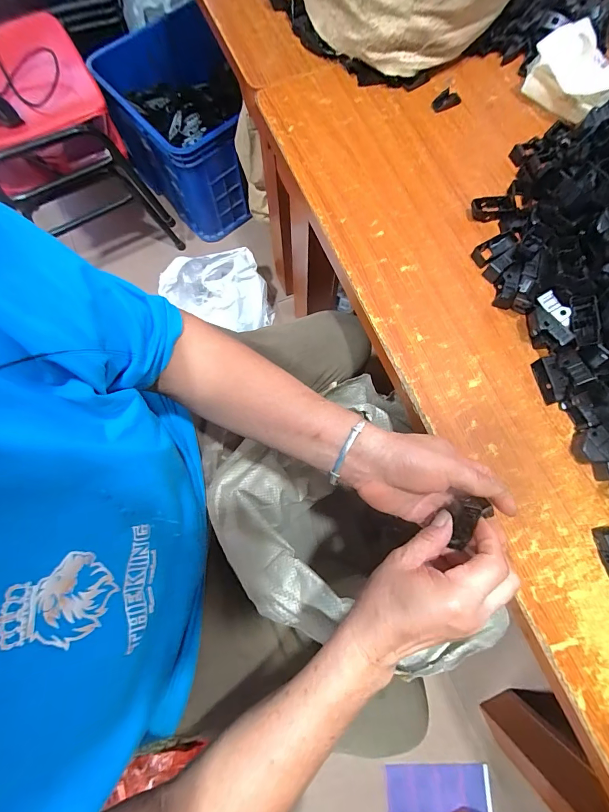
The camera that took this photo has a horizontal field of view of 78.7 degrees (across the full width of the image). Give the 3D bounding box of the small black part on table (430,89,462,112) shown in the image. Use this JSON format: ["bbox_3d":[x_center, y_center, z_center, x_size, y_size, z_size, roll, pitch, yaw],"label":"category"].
[{"bbox_3d":[0.193,-0.416,0.504,0.048,0.008,0.023,-32,77,-9],"label":"small black part on table"}]

